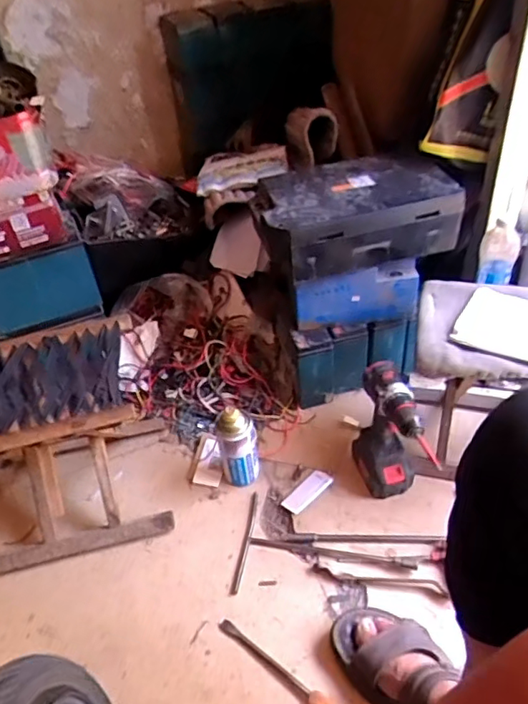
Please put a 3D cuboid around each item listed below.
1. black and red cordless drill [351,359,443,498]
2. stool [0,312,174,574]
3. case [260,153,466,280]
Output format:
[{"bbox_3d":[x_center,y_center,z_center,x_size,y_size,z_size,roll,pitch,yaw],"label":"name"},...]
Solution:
[{"bbox_3d":[0.211,0.143,0.935,0.071,0.243,0.148,-20,44,-14],"label":"black and red cordless drill"},{"bbox_3d":[-0.347,0.156,0.954,0.303,0.304,0.269,-12,43,-6],"label":"stool"},{"bbox_3d":[0.169,-0.261,1.047,0.362,0.119,0.207,-18,43,-12],"label":"case"}]

